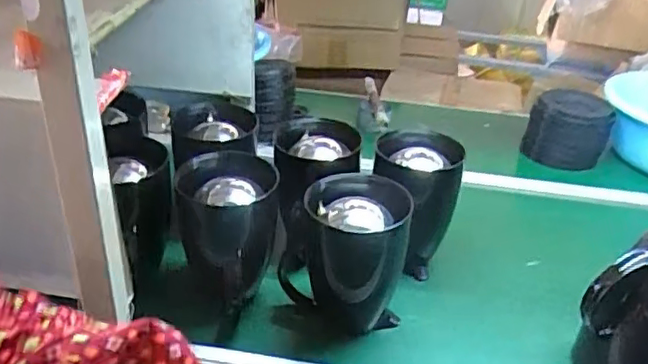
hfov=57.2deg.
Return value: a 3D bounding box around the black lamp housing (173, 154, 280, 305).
[{"bbox_3d":[-0.125,0.061,0.788,0.126,0.163,0.124,2,30,-4],"label":"black lamp housing"}]

